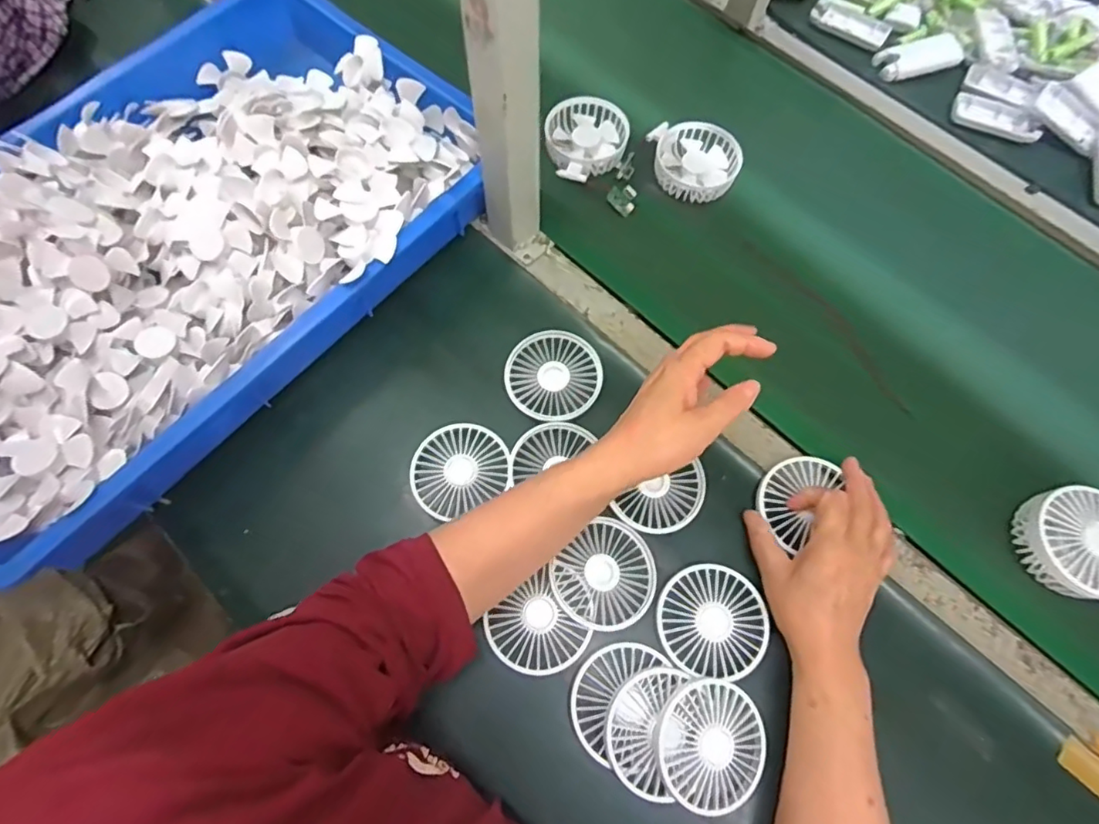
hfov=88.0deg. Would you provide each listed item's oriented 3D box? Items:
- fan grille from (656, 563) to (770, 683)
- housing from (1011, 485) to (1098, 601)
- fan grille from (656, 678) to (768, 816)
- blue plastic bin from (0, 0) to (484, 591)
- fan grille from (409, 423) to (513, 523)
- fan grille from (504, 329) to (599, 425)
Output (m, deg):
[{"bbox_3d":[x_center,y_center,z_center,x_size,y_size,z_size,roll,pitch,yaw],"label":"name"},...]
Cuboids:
[{"bbox_3d":[0.131,0.167,0.457,0.084,0.009,0.084,1,69,-2],"label":"fan grille"},{"bbox_3d":[0.440,0.112,0.471,0.088,0.044,0.088,19,69,5],"label":"housing"},{"bbox_3d":[0.120,0.243,0.416,0.083,0.021,0.083,1,69,-2],"label":"fan grille"},{"bbox_3d":[-0.345,-0.173,0.531,0.376,0.092,0.570,40,72,12],"label":"blue plastic bin"},{"bbox_3d":[-0.080,0.048,0.499,0.084,0.012,0.077,-29,73,-13],"label":"fan grille"},{"bbox_3d":[0.003,-0.036,0.535,0.085,0.007,0.093,1,69,-2],"label":"fan grille"}]

